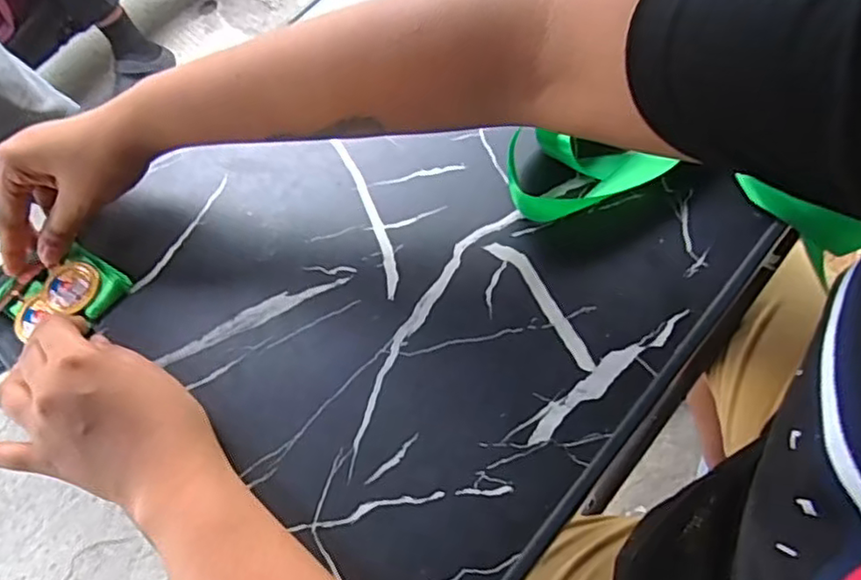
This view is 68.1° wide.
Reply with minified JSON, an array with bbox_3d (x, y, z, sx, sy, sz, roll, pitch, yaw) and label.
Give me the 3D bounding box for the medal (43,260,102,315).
[{"bbox_3d":[-0.238,-0.002,0.422,0.034,0.006,0.035,1,67,-2],"label":"medal"}]

